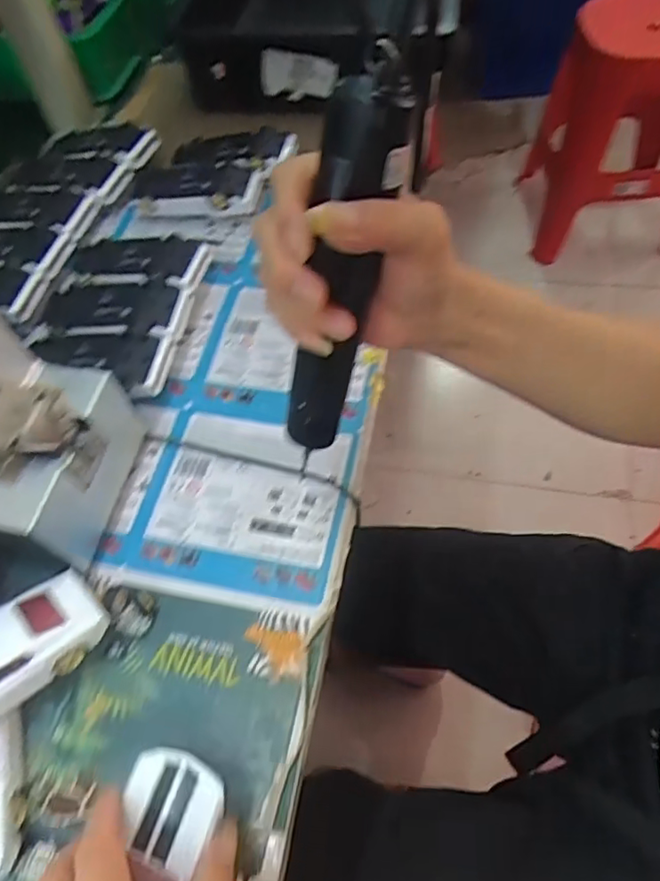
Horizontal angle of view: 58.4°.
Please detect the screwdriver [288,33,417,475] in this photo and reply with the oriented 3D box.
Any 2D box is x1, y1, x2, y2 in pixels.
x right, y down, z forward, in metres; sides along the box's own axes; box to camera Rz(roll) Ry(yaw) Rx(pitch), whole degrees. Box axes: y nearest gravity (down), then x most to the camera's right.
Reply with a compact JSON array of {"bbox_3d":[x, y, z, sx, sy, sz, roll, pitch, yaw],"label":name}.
[{"bbox_3d":[0.005,-0.072,0.292,0.037,0.208,0.038,32,46,21],"label":"screwdriver"}]

